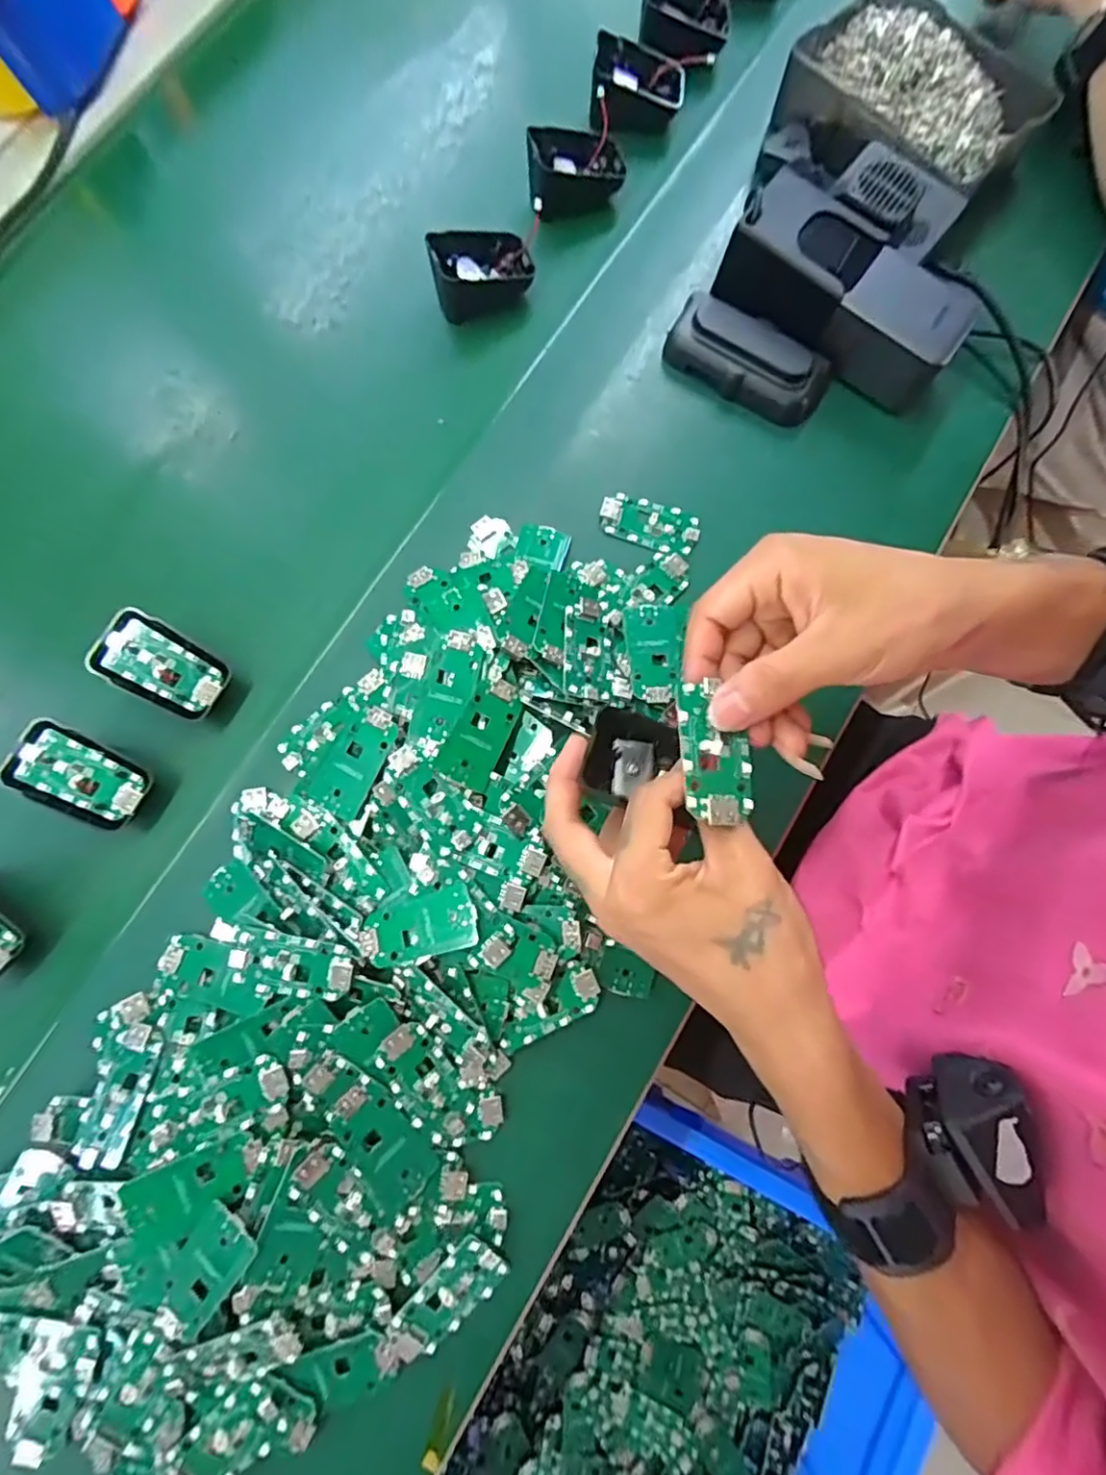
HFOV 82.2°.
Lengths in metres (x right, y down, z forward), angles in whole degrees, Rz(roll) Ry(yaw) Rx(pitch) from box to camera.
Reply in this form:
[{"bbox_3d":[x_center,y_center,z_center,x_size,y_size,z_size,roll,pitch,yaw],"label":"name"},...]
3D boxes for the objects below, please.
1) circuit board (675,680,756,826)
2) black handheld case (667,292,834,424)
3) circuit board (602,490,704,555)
[{"bbox_3d":[0.070,0.004,0.271,0.030,0.007,0.059,-3,77,0],"label":"circuit board"},{"bbox_3d":[0.130,-0.254,0.420,0.110,0.024,0.049,27,79,6],"label":"black handheld case"},{"bbox_3d":[0.062,-0.140,0.412,0.064,0.007,0.030,18,78,5],"label":"circuit board"}]

